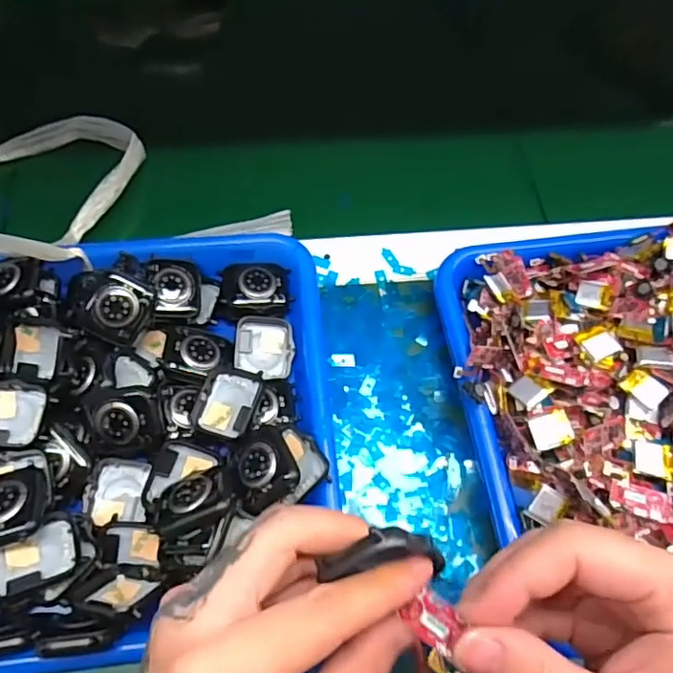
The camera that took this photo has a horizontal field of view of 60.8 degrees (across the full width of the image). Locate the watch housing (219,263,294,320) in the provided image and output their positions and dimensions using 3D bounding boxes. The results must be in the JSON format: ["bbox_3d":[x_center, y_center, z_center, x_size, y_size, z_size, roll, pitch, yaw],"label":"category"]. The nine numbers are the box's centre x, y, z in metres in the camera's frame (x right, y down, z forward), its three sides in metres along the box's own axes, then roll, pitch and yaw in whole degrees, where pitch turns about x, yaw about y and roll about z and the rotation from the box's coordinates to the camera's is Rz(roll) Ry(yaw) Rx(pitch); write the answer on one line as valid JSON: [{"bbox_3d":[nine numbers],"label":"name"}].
[{"bbox_3d":[-0.055,-0.033,0.383,0.046,0.014,0.036,-4,65,-4],"label":"watch housing"}]

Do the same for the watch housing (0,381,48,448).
[{"bbox_3d":[-0.188,0.044,0.329,0.042,0.011,0.037,6,65,1],"label":"watch housing"}]

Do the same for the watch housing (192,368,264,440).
[{"bbox_3d":[-0.065,0.040,0.344,0.036,0.010,0.041,5,67,23],"label":"watch housing"}]

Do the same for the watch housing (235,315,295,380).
[{"bbox_3d":[-0.047,0.007,0.376,0.037,0.010,0.042,2,65,-1],"label":"watch housing"}]

